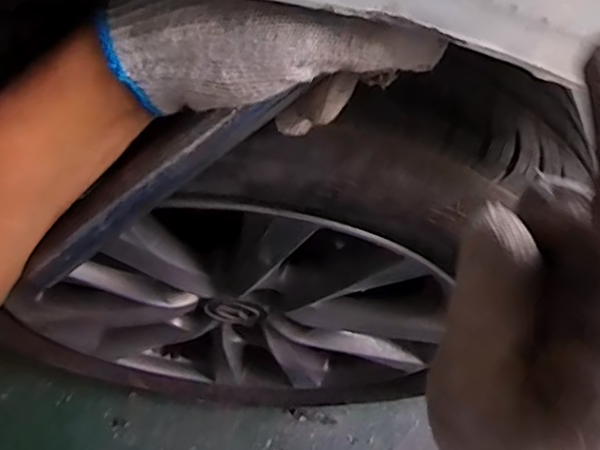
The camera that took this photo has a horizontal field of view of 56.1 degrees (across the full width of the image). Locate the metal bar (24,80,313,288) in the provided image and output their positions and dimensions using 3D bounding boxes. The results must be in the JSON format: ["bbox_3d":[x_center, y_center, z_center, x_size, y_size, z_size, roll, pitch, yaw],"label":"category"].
[{"bbox_3d":[-0.078,-0.021,0.280,0.166,0.018,0.026,-34,62,20],"label":"metal bar"}]

